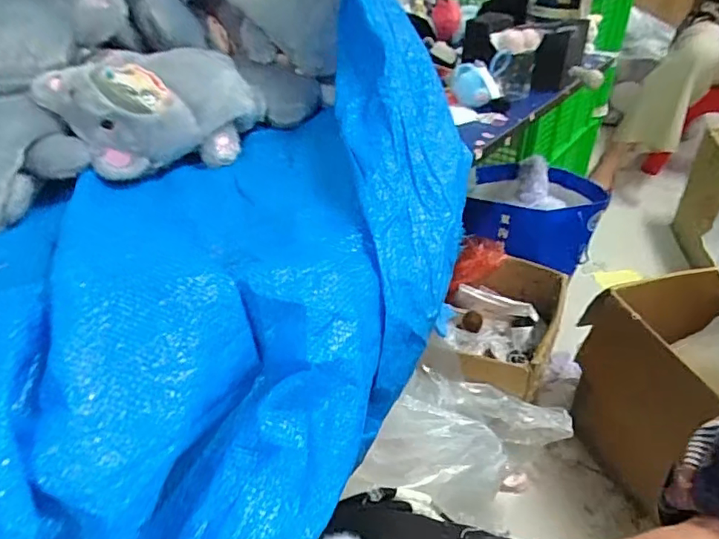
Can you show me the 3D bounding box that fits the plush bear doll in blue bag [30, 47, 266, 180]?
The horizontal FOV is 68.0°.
[{"bbox_3d":[-0.186,-0.156,0.504,0.197,0.081,0.121,-20,40,-27],"label":"plush bear doll in blue bag"}]

